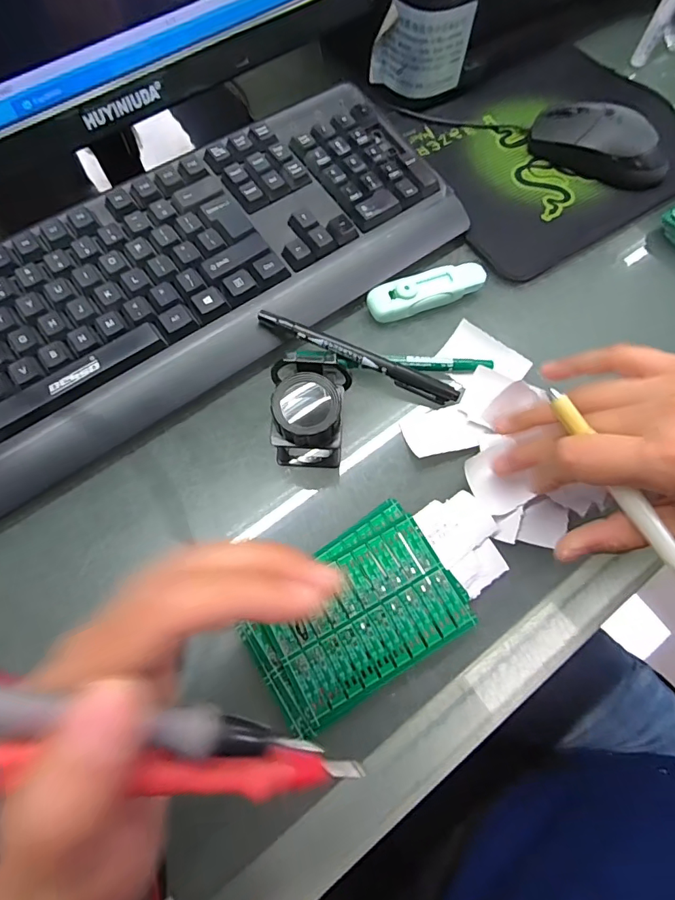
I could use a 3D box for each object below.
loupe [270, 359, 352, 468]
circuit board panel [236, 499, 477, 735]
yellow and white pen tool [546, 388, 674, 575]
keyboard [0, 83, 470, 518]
[{"bbox_3d":[-0.016,-0.019,0.276,0.040,0.055,0.046,6,69,2],"label":"loupe"},{"bbox_3d":[0.009,0.091,0.259,0.113,0.015,0.077,-30,72,-12],"label":"circuit board panel"},{"bbox_3d":[0.139,0.028,0.213,0.007,0.007,0.136,-29,77,-11],"label":"yellow and white pen tool"},{"bbox_3d":[-0.117,-0.112,0.317,0.439,0.043,0.159,-35,73,-13],"label":"keyboard"}]

